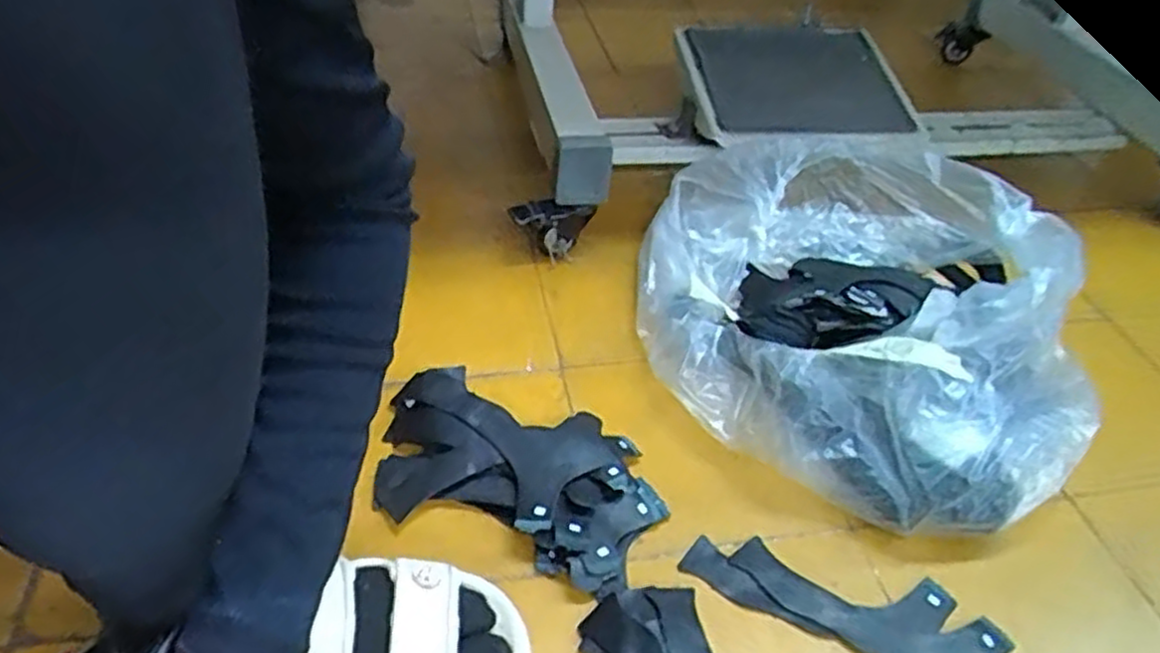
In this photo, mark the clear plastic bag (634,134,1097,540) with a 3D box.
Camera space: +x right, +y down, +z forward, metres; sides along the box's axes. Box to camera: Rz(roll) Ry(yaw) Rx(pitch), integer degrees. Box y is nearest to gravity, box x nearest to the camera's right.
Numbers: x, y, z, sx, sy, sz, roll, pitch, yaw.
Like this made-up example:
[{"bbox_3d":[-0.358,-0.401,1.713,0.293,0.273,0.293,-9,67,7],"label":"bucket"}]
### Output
[{"bbox_3d":[0.237,-0.015,0.691,0.360,0.178,0.352,12,43,6],"label":"clear plastic bag"}]

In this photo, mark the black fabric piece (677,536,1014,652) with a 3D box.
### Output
[{"bbox_3d":[0.195,0.200,0.566,0.224,0.007,0.094,28,47,22],"label":"black fabric piece"}]

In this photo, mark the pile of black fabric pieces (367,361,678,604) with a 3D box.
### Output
[{"bbox_3d":[-0.050,0.110,0.617,0.222,0.029,0.140,17,43,11],"label":"pile of black fabric pieces"}]

